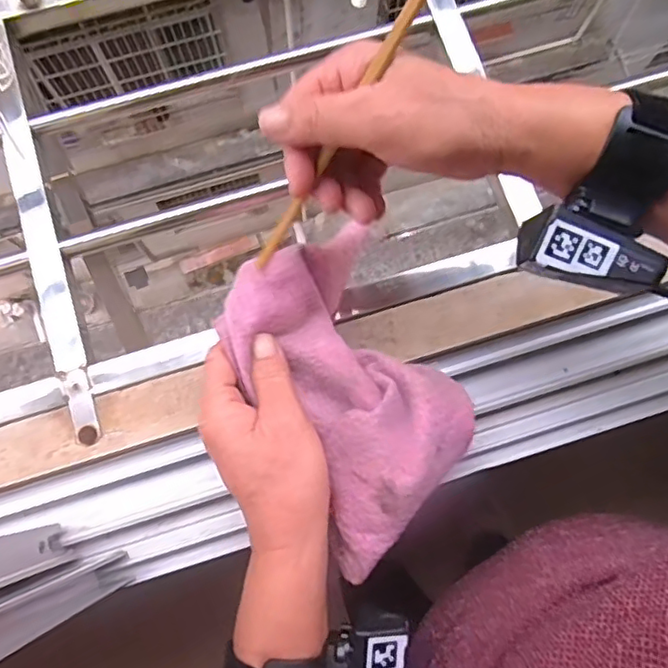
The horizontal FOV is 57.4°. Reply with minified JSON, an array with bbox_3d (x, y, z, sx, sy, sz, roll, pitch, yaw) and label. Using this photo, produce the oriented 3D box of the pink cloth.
[{"bbox_3d":[0.011,0.032,0.378,0.108,0.052,0.194,-26,76,-6],"label":"pink cloth"}]

